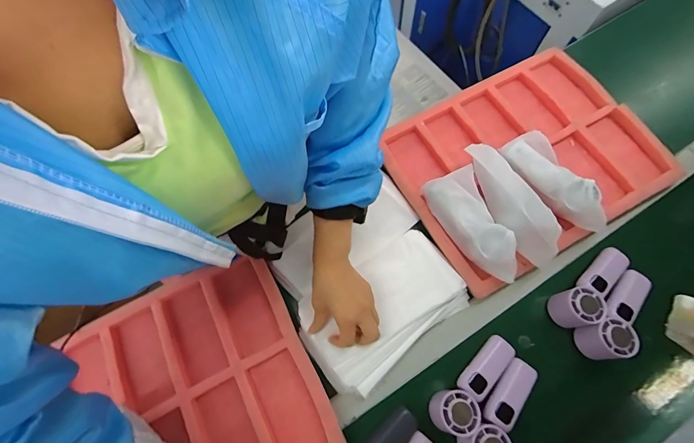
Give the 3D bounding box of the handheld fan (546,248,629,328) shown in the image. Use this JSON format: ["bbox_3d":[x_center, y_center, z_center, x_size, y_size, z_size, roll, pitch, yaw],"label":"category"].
[{"bbox_3d":[0.379,0.106,0.510,0.139,0.062,0.054,-38,74,-11],"label":"handheld fan"}]

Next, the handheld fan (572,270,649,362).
[{"bbox_3d":[0.409,0.140,0.492,0.154,0.059,0.056,-40,74,-12],"label":"handheld fan"}]

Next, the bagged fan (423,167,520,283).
[{"bbox_3d":[0.201,0.005,0.522,0.084,0.051,0.192,-23,71,-7],"label":"bagged fan"}]

